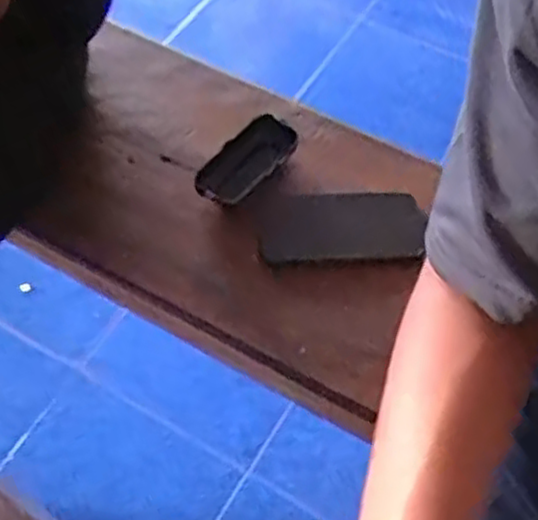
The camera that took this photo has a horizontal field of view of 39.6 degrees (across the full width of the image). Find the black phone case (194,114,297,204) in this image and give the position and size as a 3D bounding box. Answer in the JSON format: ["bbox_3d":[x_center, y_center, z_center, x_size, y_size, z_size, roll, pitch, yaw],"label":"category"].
[{"bbox_3d":[-0.022,-0.098,0.711,0.053,0.013,0.119,33,64,20],"label":"black phone case"}]

